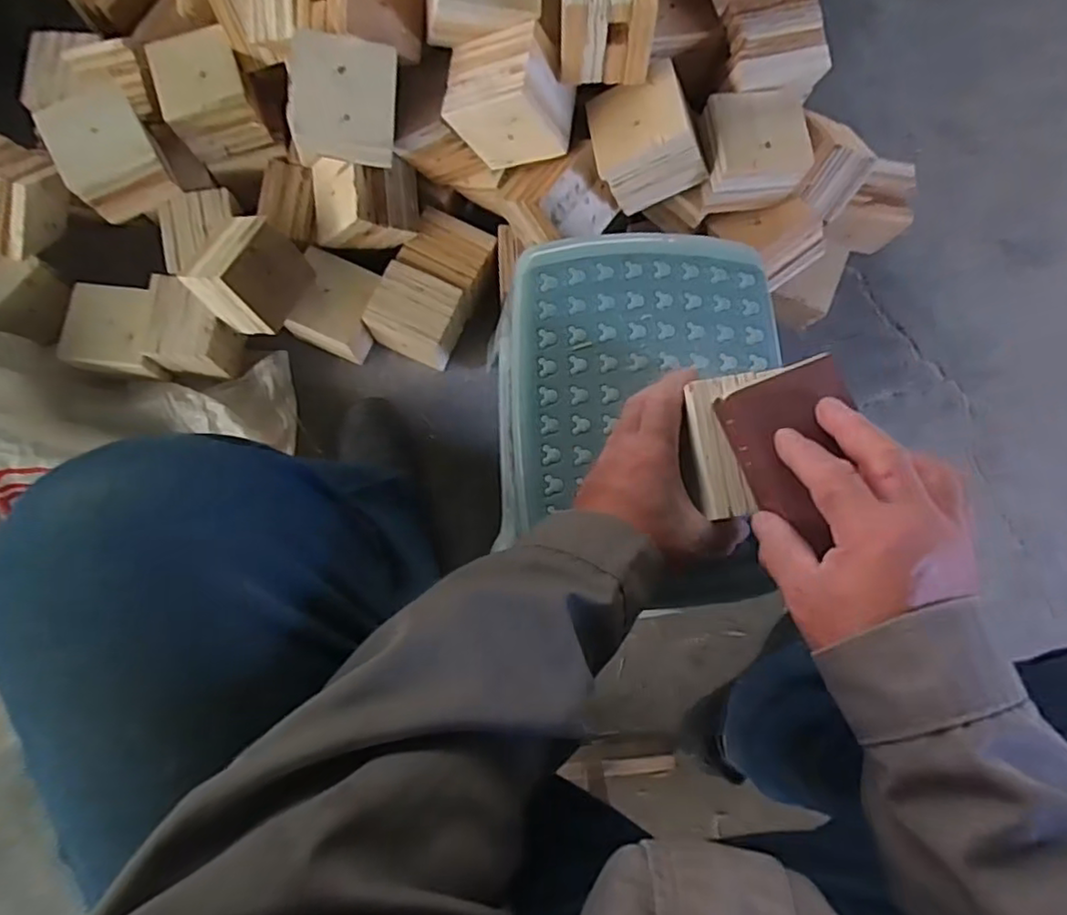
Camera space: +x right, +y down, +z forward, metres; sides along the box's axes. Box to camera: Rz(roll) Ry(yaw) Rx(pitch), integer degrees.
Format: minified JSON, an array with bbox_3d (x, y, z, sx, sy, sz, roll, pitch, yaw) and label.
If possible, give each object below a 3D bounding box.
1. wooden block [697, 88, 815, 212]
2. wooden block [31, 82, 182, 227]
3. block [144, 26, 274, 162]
[{"bbox_3d":[0.226,-0.316,0.671,0.097,0.079,0.091,-5,82,-4],"label":"wooden block"},{"bbox_3d":[-0.478,-0.341,0.732,0.101,0.080,0.102,-30,84,-7],"label":"wooden block"},{"bbox_3d":[-0.372,-0.408,0.751,0.100,0.093,0.098,-18,83,-6],"label":"block"}]

